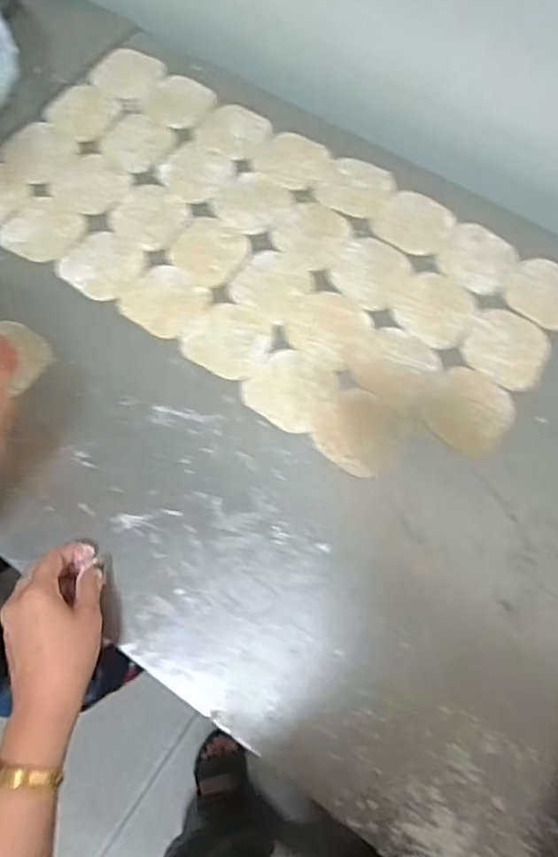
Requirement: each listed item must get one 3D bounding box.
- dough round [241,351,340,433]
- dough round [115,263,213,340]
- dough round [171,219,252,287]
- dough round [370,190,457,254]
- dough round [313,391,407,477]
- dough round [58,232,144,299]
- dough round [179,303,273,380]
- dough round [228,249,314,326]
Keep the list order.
[{"bbox_3d":[0.013,-0.039,0.576,0.085,0.004,0.078,0,68,0],"label":"dough round"},{"bbox_3d":[-0.121,-0.136,0.616,0.076,0.004,0.075,34,72,13],"label":"dough round"},{"bbox_3d":[-0.078,-0.197,0.645,0.077,0.004,0.083,0,68,0],"label":"dough round"},{"bbox_3d":[0.152,-0.234,0.658,0.082,0.013,0.073,38,73,14],"label":"dough round"},{"bbox_3d":[0.078,0.002,0.556,0.083,0.004,0.077,0,68,0],"label":"dough round"},{"bbox_3d":[-0.192,-0.179,0.631,0.080,0.004,0.075,0,68,0],"label":"dough round"},{"bbox_3d":[-0.053,-0.094,0.599,0.085,0.004,0.077,29,71,11],"label":"dough round"},{"bbox_3d":[-0.008,-0.153,0.624,0.073,0.004,0.084,35,72,13],"label":"dough round"}]

